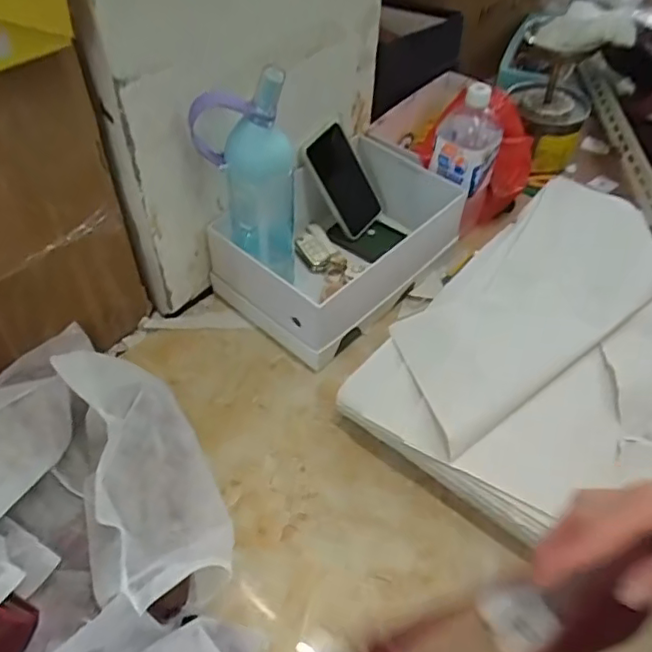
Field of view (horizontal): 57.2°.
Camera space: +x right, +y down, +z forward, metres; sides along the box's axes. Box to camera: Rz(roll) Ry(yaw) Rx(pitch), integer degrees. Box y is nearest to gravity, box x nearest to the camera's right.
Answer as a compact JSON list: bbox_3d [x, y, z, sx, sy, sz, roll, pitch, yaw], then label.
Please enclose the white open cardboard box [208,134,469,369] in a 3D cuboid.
[{"bbox_3d":[0.023,-0.114,0.804,0.310,0.152,0.194,-35,59,-28],"label":"white open cardboard box"}]

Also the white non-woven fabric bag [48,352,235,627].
[{"bbox_3d":[-0.170,0.150,0.582,0.120,0.124,0.272,-14,52,-14],"label":"white non-woven fabric bag"}]

